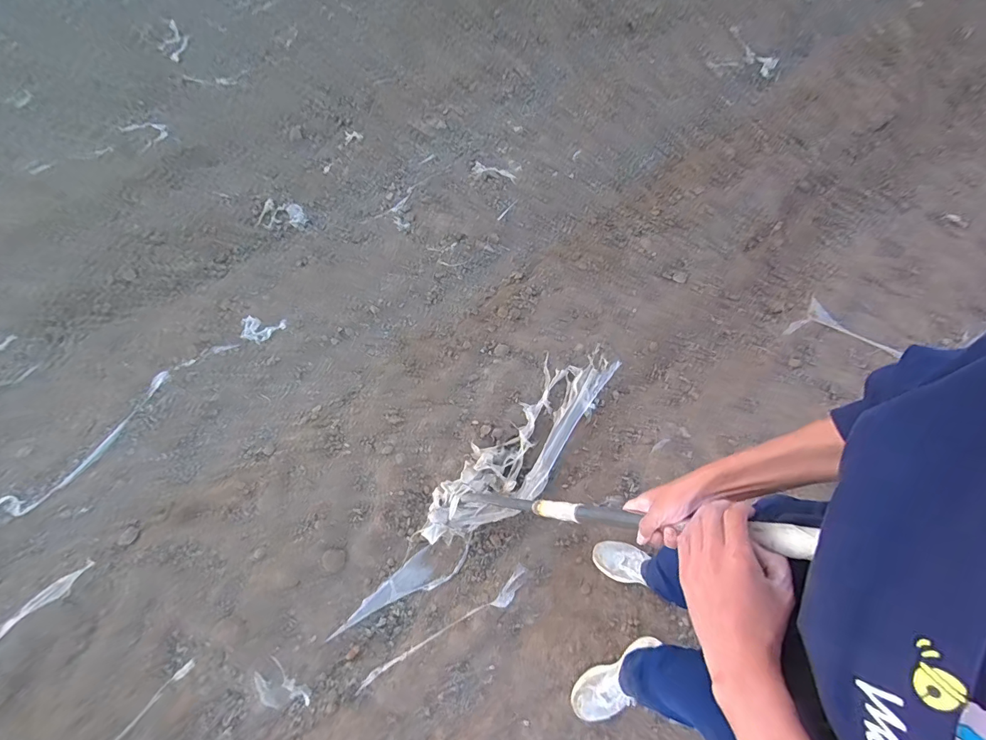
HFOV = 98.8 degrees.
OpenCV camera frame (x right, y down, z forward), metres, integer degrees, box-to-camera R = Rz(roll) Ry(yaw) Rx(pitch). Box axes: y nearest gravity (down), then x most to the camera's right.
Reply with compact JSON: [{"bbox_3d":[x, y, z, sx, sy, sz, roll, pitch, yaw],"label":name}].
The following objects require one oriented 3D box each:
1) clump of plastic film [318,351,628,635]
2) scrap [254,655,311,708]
[{"bbox_3d":[0.009,0.356,1.356,0.241,0.251,1.159,32,68,20],"label":"clump of plastic film"},{"bbox_3d":[-0.606,0.915,1.208,0.170,0.016,0.096,29,67,19],"label":"scrap"}]

